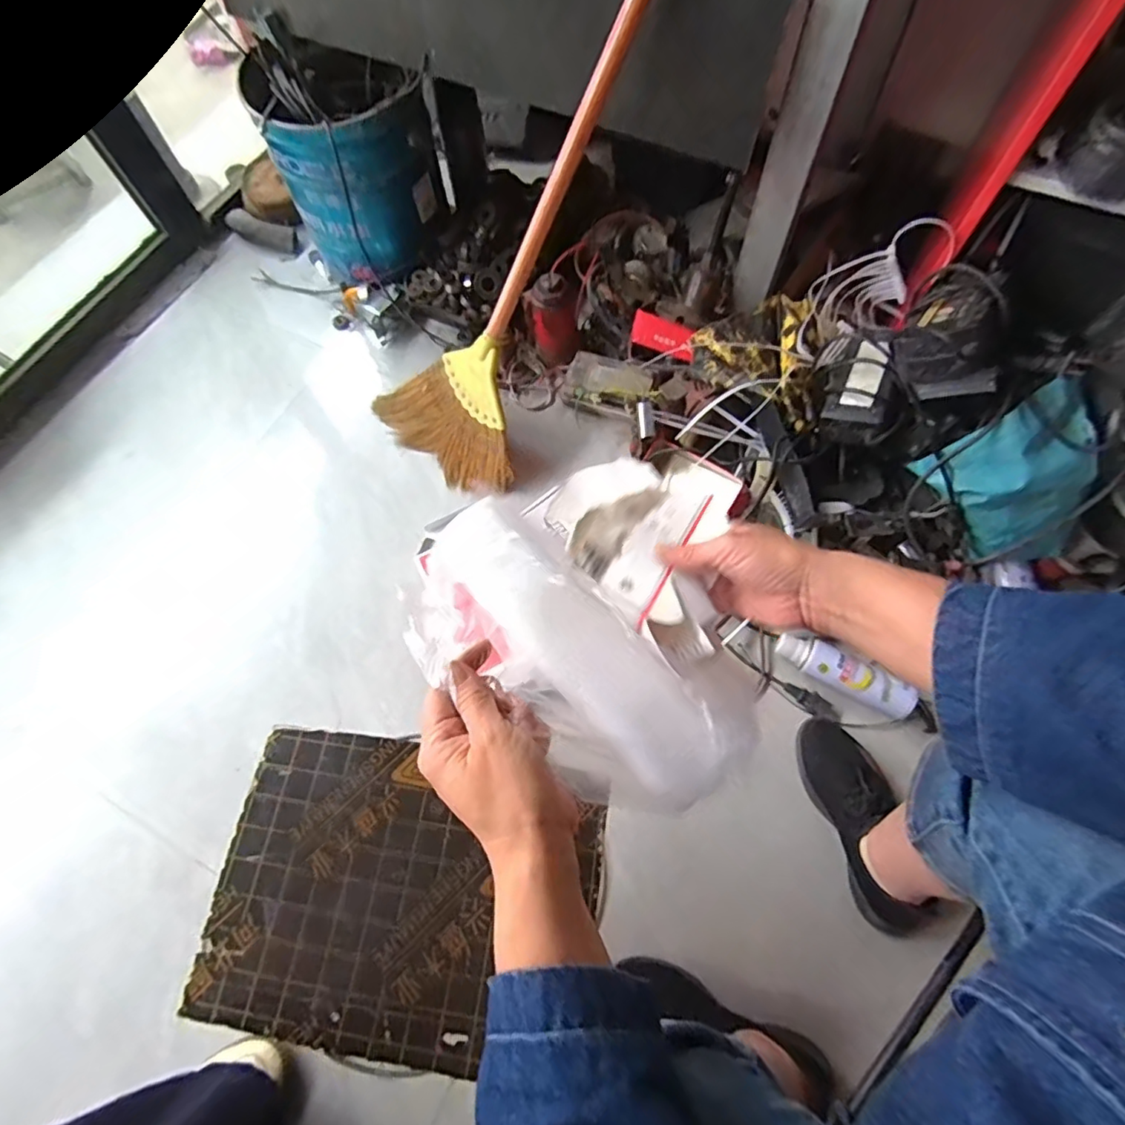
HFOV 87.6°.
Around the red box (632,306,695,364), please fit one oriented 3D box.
[{"bbox_3d":[0.168,-0.370,0.955,0.108,0.052,0.020,23,42,4],"label":"red box"}]

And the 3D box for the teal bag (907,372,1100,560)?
[{"bbox_3d":[0.608,-0.100,0.777,0.223,0.160,0.176,-25,68,-8],"label":"teal bag"}]

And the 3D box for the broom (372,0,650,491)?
[{"bbox_3d":[-0.039,-0.440,0.762,0.071,0.855,0.280,-16,61,-44],"label":"broom"}]

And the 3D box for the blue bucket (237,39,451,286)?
[{"bbox_3d":[-0.345,-0.688,1.007,0.252,0.287,0.252,-1,67,2],"label":"blue bucket"}]

